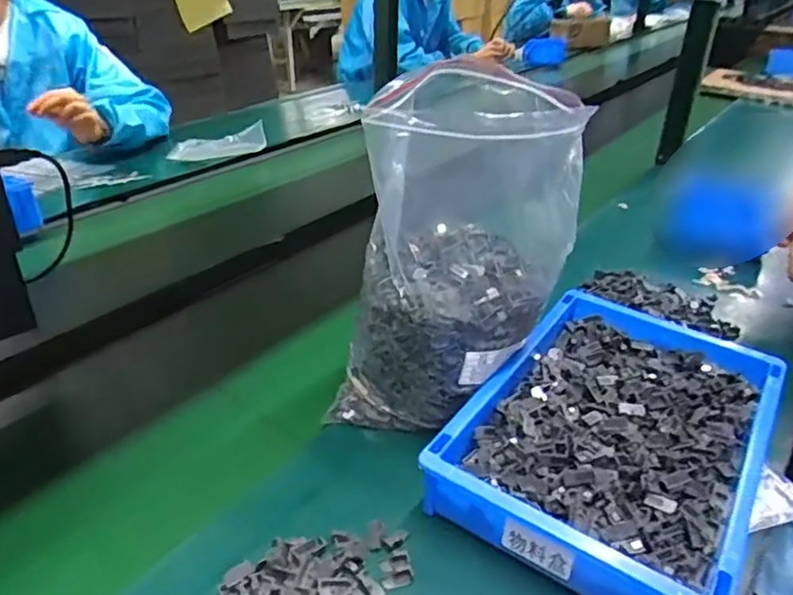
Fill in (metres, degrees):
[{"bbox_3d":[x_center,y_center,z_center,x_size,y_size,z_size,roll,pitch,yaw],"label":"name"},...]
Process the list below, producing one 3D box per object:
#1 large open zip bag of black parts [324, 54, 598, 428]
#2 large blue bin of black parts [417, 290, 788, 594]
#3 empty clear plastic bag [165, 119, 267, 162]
[{"bbox_3d":[0.057,-0.028,0.548,0.156,0.295,0.191,18,35,27],"label":"large open zip bag of black parts"},{"bbox_3d":[0.189,0.116,0.532,0.210,0.077,0.317,20,35,29],"label":"large blue bin of black parts"},{"bbox_3d":[-0.372,-0.323,1.320,0.214,0.023,0.098,-4,45,12],"label":"empty clear plastic bag"}]

